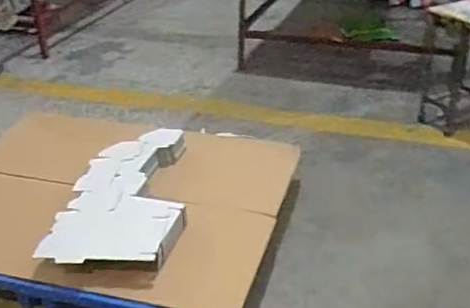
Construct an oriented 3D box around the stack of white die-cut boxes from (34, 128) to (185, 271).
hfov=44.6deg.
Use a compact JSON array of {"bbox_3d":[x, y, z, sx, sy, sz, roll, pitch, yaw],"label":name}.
[{"bbox_3d":[-0.376,0.124,1.954,0.394,0.091,0.697,-4,33,-1],"label":"stack of white die-cut boxes"}]

